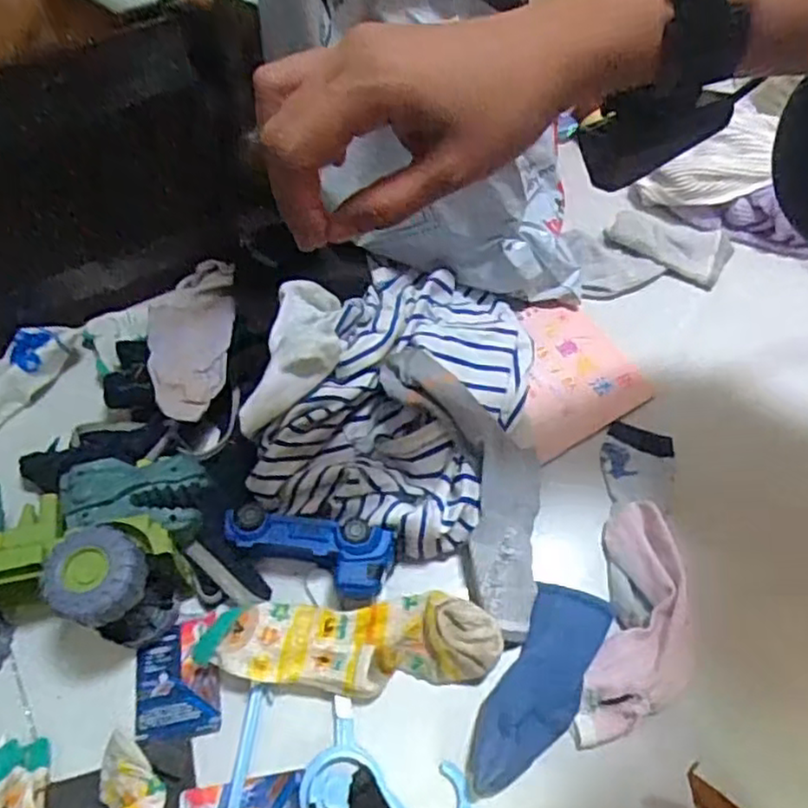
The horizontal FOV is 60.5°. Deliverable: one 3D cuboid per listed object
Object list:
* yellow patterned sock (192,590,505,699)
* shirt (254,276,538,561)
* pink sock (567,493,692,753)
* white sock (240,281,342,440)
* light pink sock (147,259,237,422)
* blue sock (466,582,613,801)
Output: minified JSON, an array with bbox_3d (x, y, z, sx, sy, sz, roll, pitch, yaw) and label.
[{"bbox_3d":[-0.037,0.171,0.491,0.202,0.032,0.061,-2,62,-3],"label":"yellow patterned sock"},{"bbox_3d":[0.008,-0.017,0.569,0.170,0.060,0.266,21,63,8],"label":"shirt"},{"bbox_3d":[0.172,0.156,0.498,0.064,0.043,0.173,16,63,6],"label":"pink sock"},{"bbox_3d":[-0.080,-0.044,0.539,0.062,0.047,0.141,11,62,3],"label":"white sock"},{"bbox_3d":[-0.179,-0.057,0.584,0.068,0.023,0.169,-4,49,-5],"label":"light pink sock"},{"bbox_3d":[0.093,0.200,0.485,0.054,0.021,0.151,27,65,11],"label":"blue sock"}]

